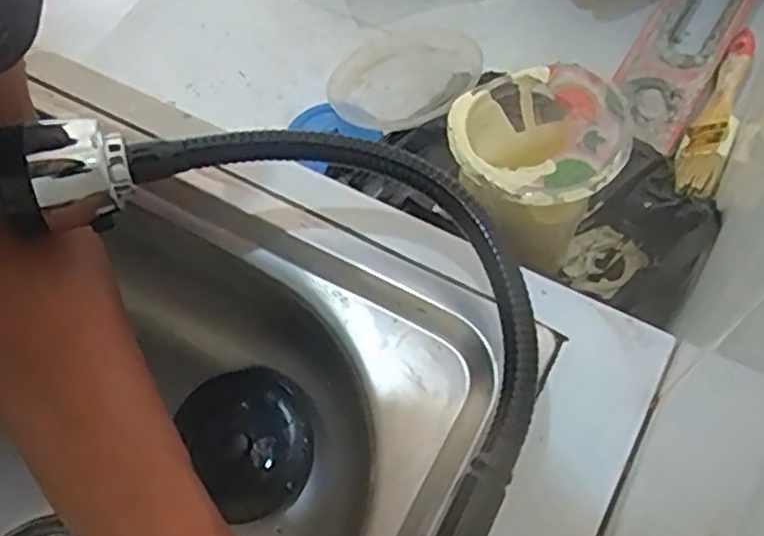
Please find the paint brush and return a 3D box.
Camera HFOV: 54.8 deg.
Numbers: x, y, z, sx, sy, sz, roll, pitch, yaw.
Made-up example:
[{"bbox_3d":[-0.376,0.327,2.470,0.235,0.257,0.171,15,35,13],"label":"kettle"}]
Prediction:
[{"bbox_3d":[0.250,-0.114,0.547,0.030,0.027,0.171,23,68,15],"label":"paint brush"}]

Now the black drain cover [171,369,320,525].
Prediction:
[{"bbox_3d":[-0.082,0.108,0.460,0.085,0.015,0.089,-31,82,13],"label":"black drain cover"}]

